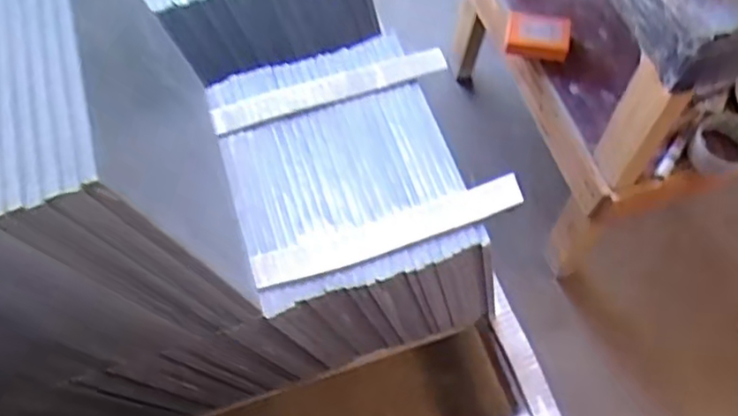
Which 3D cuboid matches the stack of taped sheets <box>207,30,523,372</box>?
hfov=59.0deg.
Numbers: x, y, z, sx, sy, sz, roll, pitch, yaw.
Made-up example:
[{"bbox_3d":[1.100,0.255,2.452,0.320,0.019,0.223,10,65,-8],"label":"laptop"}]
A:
[{"bbox_3d":[-0.008,-0.004,0.877,0.297,0.274,0.326,-17,63,-6],"label":"stack of taped sheets"}]

